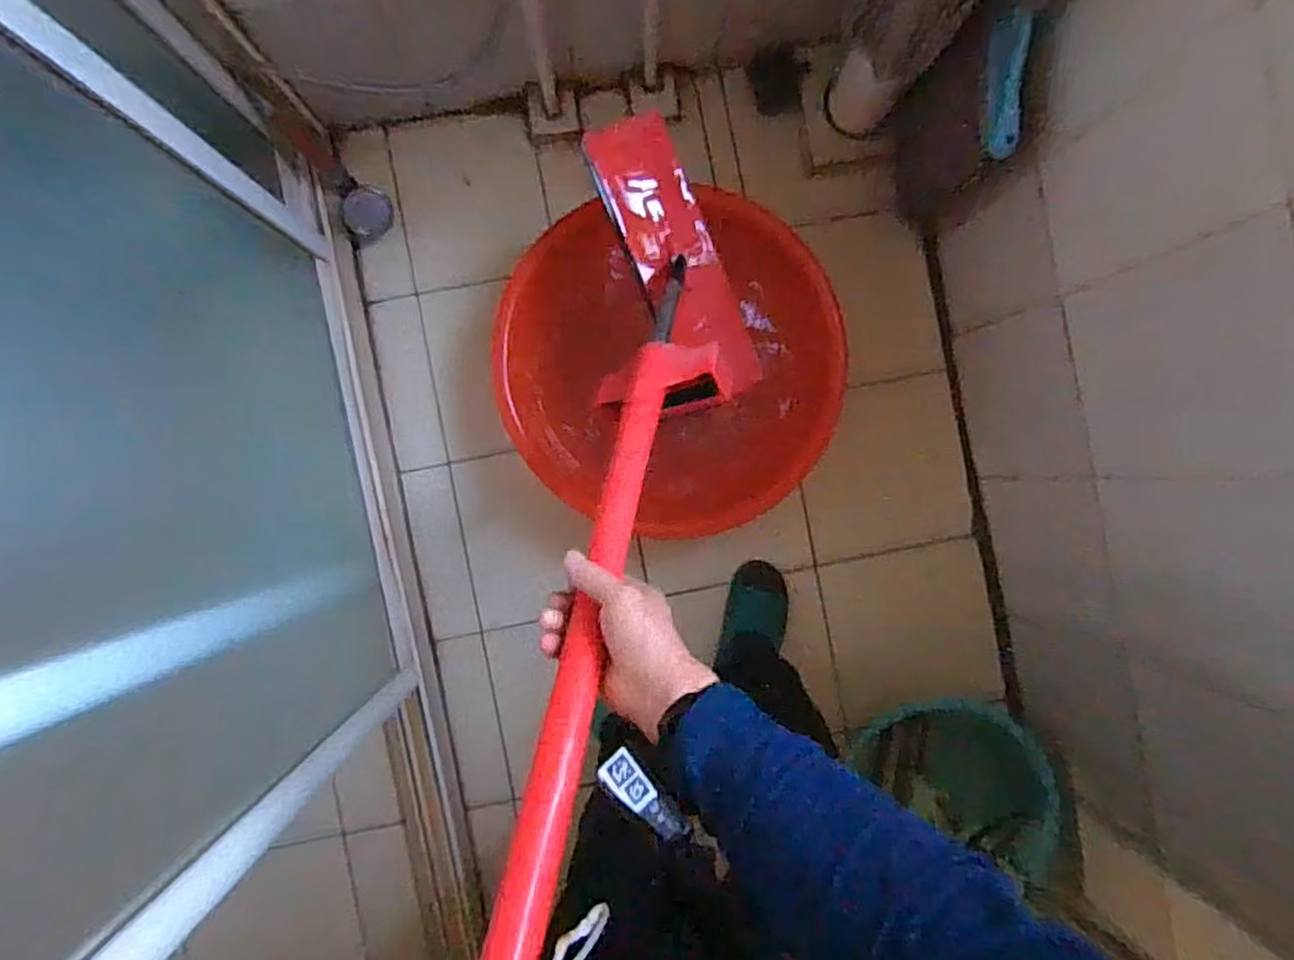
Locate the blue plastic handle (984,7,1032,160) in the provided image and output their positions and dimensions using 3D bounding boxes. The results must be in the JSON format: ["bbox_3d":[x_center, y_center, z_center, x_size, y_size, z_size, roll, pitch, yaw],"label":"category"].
[{"bbox_3d":[0.421,-0.461,0.839,0.023,0.053,0.152,-15,122,-6],"label":"blue plastic handle"}]

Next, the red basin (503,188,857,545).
[{"bbox_3d":[0.030,-0.172,1.104,0.494,0.174,0.500,0,91,-3],"label":"red basin"}]

